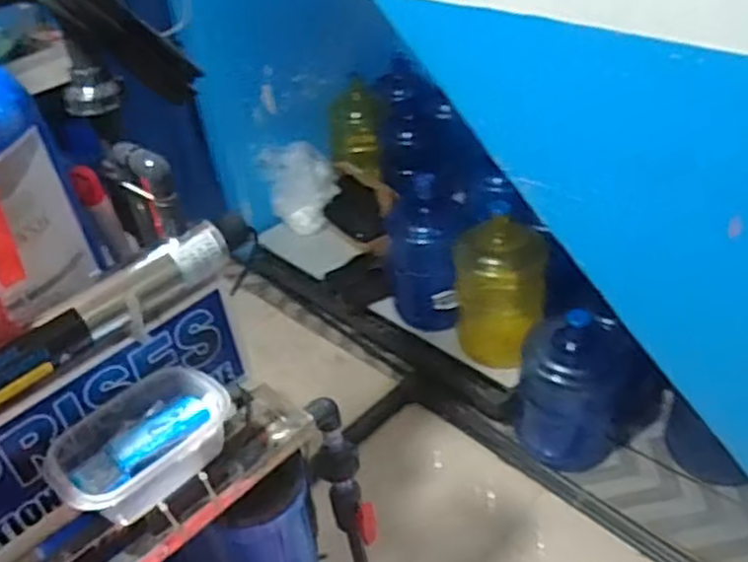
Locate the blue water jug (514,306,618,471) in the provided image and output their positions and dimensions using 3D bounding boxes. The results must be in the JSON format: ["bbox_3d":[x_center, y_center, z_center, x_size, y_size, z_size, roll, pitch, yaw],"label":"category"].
[{"bbox_3d":[0.510,0.262,1.806,0.280,0.463,0.251,7,40,18],"label":"blue water jug"}]

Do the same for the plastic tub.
[{"bbox_3d":[-0.241,0.170,0.737,0.112,0.060,0.175,28,50,37],"label":"plastic tub"}]

